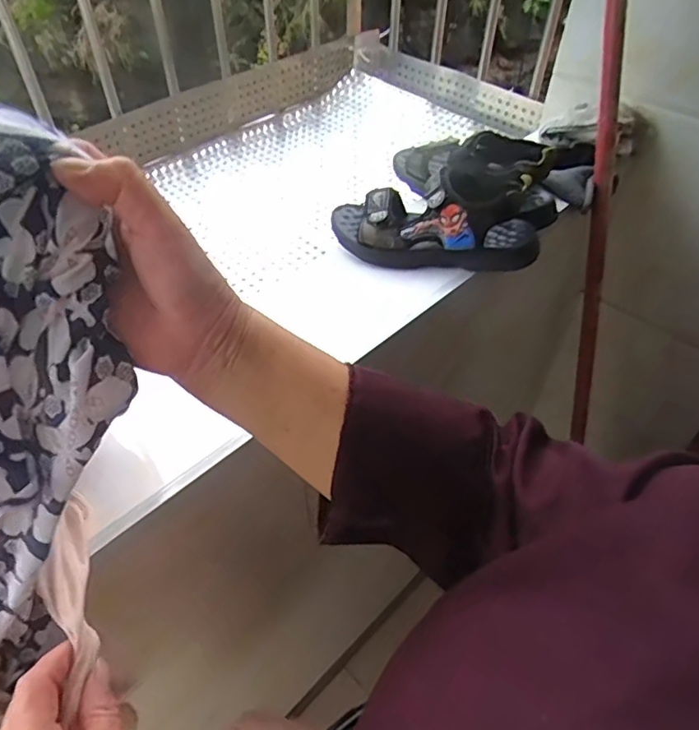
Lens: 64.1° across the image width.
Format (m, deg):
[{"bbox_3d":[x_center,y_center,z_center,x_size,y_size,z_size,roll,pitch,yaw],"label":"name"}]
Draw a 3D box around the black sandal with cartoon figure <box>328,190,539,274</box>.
[{"bbox_3d":[0.090,-0.152,0.588,0.218,0.061,0.097,13,49,11],"label":"black sandal with cartoon figure"}]

